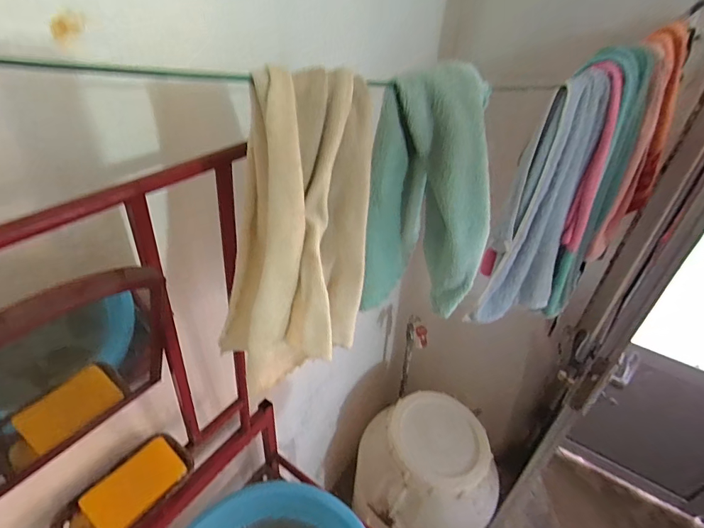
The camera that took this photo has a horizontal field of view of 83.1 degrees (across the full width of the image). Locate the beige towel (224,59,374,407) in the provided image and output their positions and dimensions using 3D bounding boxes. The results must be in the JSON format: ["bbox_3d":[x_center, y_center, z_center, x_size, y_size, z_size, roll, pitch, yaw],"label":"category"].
[{"bbox_3d":[-0.043,-0.011,0.314,0.131,0.241,0.072,-11,40,-18],"label":"beige towel"}]

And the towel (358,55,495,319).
[{"bbox_3d":[0.076,-0.071,0.407,0.115,0.231,0.091,4,37,1],"label":"towel"}]

